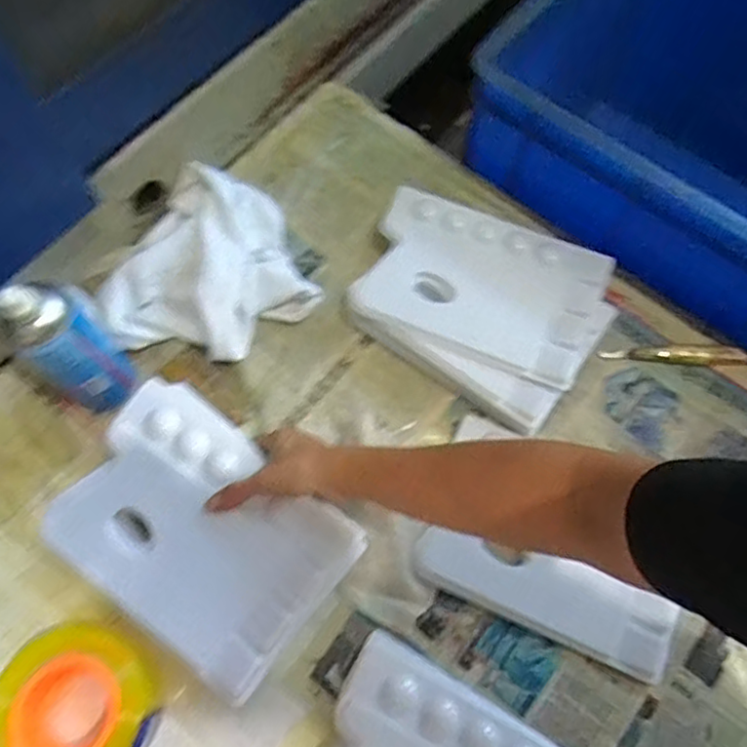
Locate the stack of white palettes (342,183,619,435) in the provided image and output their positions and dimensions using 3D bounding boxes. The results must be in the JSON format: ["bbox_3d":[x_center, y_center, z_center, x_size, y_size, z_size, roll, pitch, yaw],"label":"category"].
[{"bbox_3d":[0.110,-0.083,0.677,0.250,0.045,0.199,34,72,12],"label":"stack of white palettes"}]

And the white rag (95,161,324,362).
[{"bbox_3d":[-0.183,-0.109,0.678,0.207,0.049,0.208,-28,72,-11],"label":"white rag"}]

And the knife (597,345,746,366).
[{"bbox_3d":[0.314,-0.020,0.672,0.150,0.011,0.021,3,69,1],"label":"knife"}]

